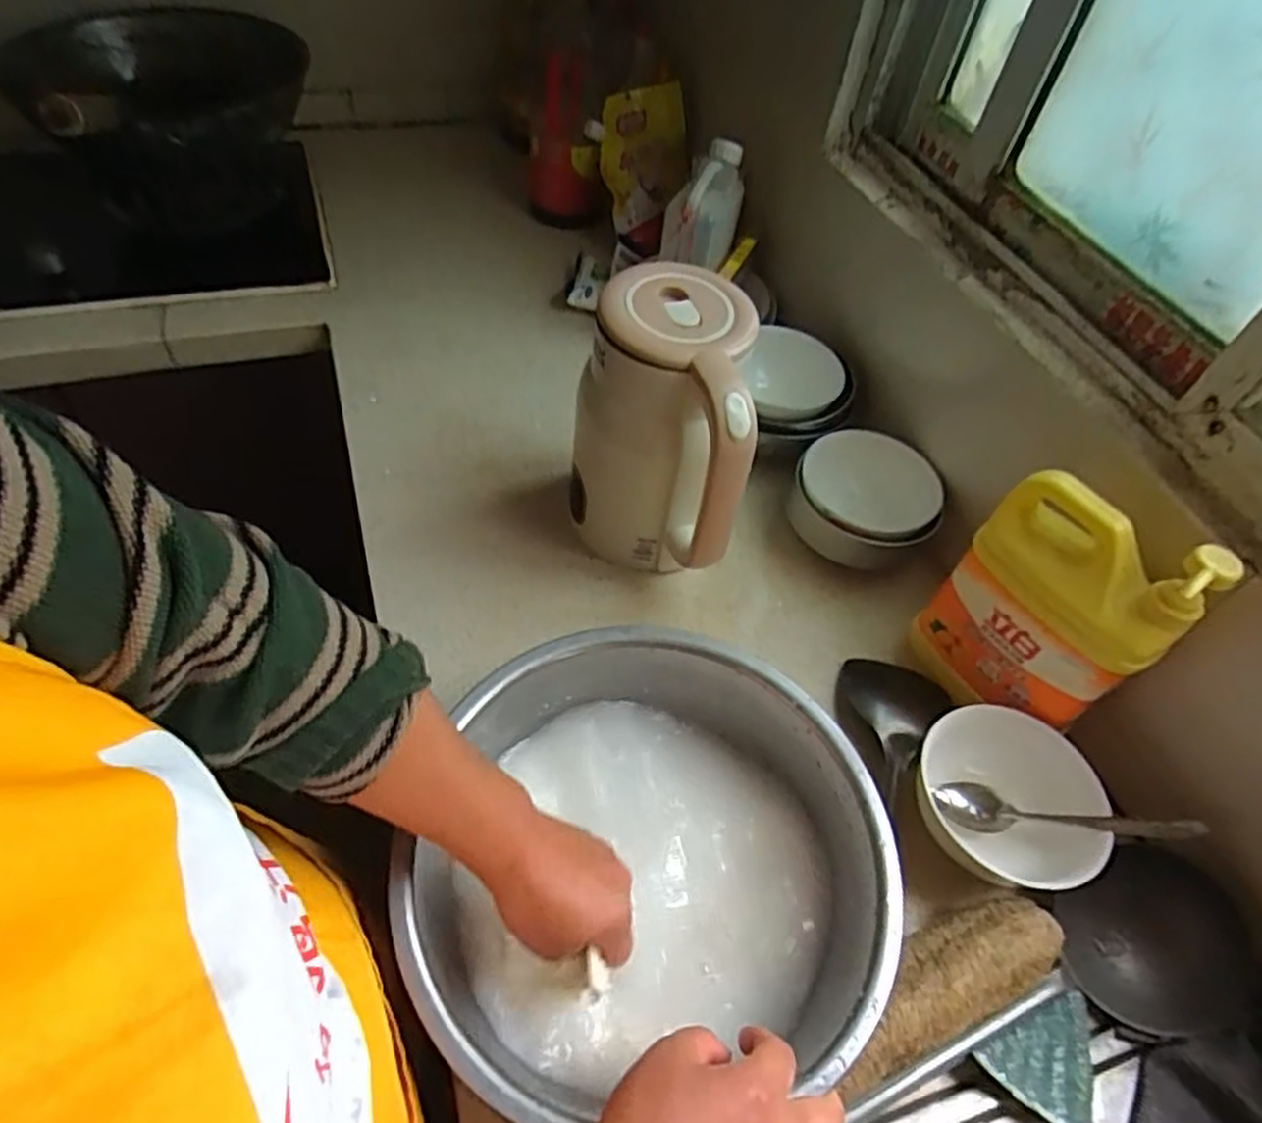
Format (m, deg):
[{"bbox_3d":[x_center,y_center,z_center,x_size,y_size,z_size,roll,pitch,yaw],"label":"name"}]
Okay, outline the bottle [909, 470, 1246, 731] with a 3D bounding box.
[{"bbox_3d":[0.328,0.034,0.575,0.078,0.217,0.144,-18,52,-33],"label":"bottle"}]

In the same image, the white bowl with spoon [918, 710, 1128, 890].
[{"bbox_3d":[0.293,0.179,0.563,0.125,0.069,0.140,-17,56,-18],"label":"white bowl with spoon"}]

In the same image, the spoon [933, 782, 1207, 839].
[{"bbox_3d":[0.317,0.185,0.549,0.168,0.020,0.035,-4,47,27],"label":"spoon"}]

